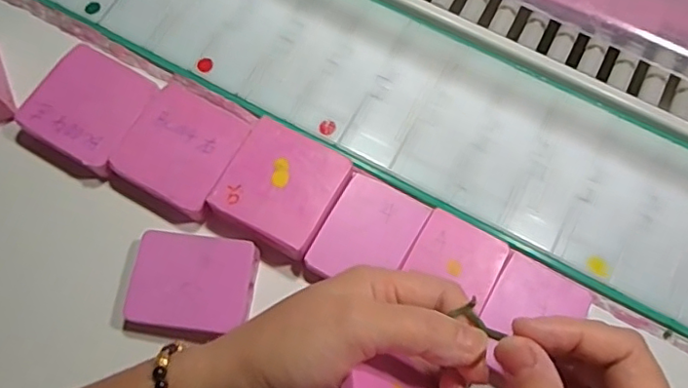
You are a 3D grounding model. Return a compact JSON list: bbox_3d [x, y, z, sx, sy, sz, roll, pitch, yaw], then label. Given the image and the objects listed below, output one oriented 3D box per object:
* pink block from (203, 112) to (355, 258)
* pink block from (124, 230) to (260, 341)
[{"bbox_3d":[-0.039,-0.005,0.351,0.067,0.019,0.070,27,72,7],"label":"pink block"},{"bbox_3d":[-0.089,0.054,0.333,0.072,0.017,0.058,7,71,0],"label":"pink block"}]

